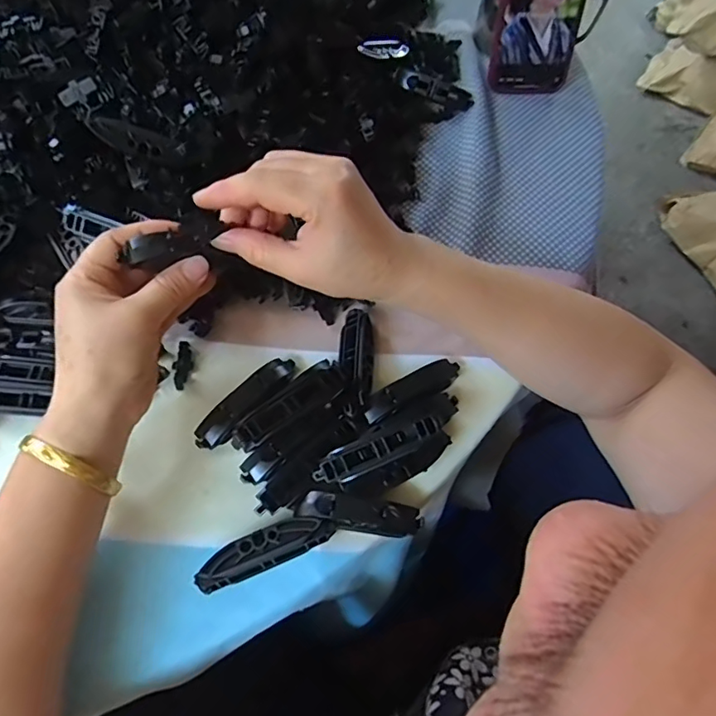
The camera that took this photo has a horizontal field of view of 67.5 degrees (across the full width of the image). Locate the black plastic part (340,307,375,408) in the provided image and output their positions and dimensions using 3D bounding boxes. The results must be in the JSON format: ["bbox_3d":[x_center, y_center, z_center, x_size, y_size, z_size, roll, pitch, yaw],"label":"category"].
[{"bbox_3d":[0.000,0.000,0.367,0.022,0.022,0.070,2,62,-3],"label":"black plastic part"}]

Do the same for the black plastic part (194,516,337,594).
[{"bbox_3d":[-0.053,0.111,0.310,0.079,0.018,0.022,-20,65,-13],"label":"black plastic part"}]

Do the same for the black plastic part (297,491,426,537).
[{"bbox_3d":[0.002,0.094,0.321,0.074,0.017,0.020,8,62,1],"label":"black plastic part"}]

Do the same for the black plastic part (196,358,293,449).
[{"bbox_3d":[-0.073,0.027,0.351,0.019,0.018,0.080,38,67,15],"label":"black plastic part"}]

